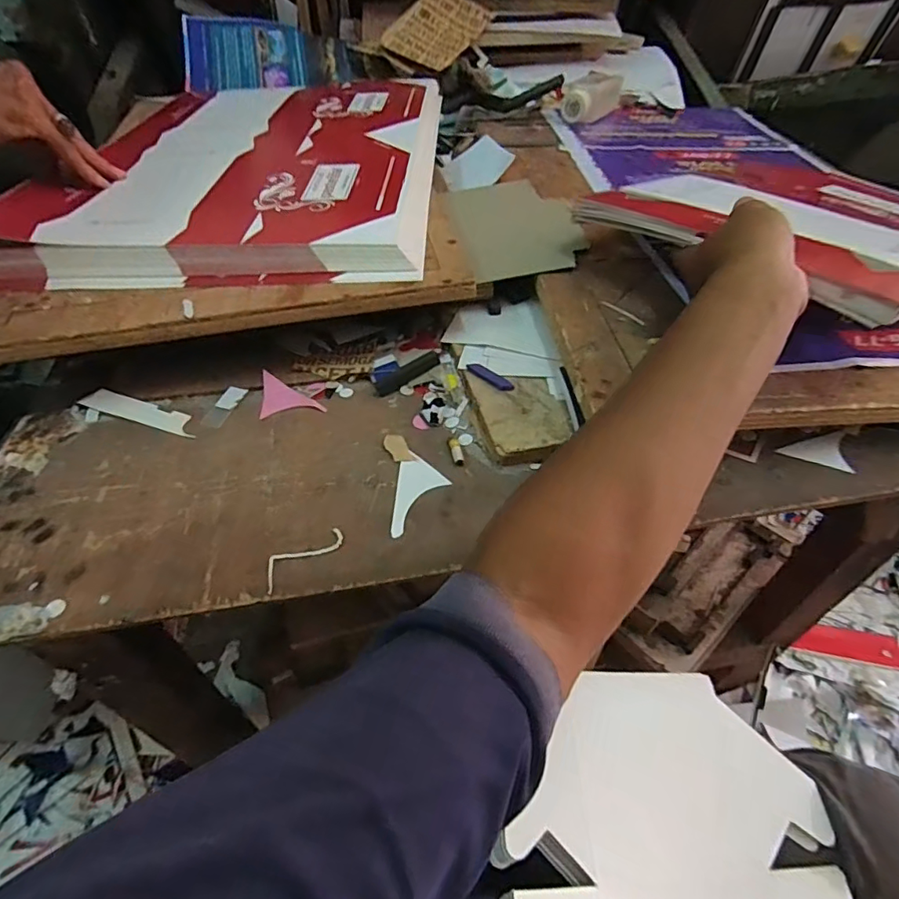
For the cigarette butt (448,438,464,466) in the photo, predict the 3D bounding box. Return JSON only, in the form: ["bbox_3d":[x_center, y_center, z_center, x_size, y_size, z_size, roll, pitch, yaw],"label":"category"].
[{"bbox_3d":[0.005,0.001,0.397,0.009,0.005,0.026,-9,47,-7],"label":"cigarette butt"}]

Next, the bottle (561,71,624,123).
[{"bbox_3d":[0.215,-0.537,0.786,0.055,0.051,0.135,21,50,20],"label":"bottle"}]

